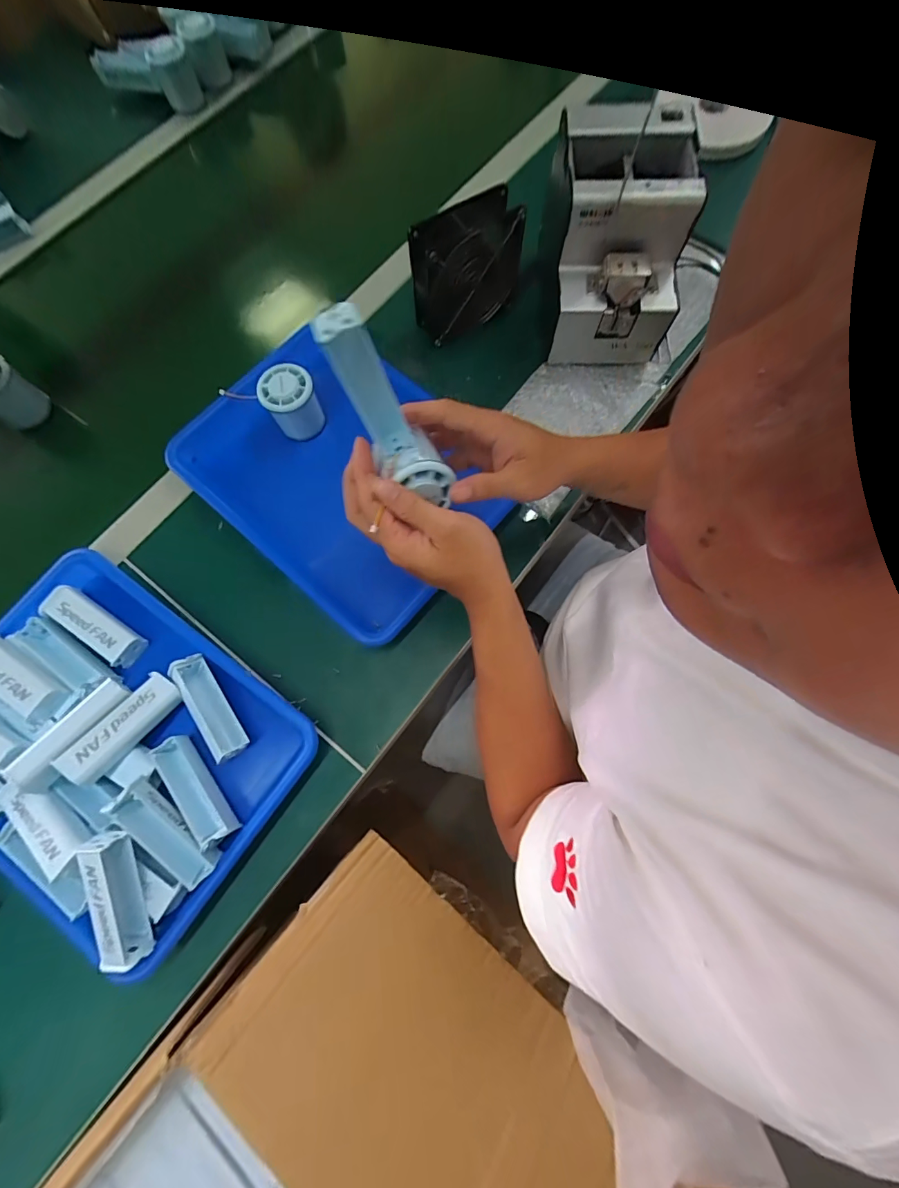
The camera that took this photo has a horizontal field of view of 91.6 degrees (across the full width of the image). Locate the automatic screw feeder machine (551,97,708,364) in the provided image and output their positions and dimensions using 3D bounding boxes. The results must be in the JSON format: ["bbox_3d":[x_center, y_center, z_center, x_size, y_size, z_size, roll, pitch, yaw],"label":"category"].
[{"bbox_3d":[0.175,-0.377,0.473,0.121,0.147,0.184,0,75,2],"label":"automatic screw feeder machine"}]

